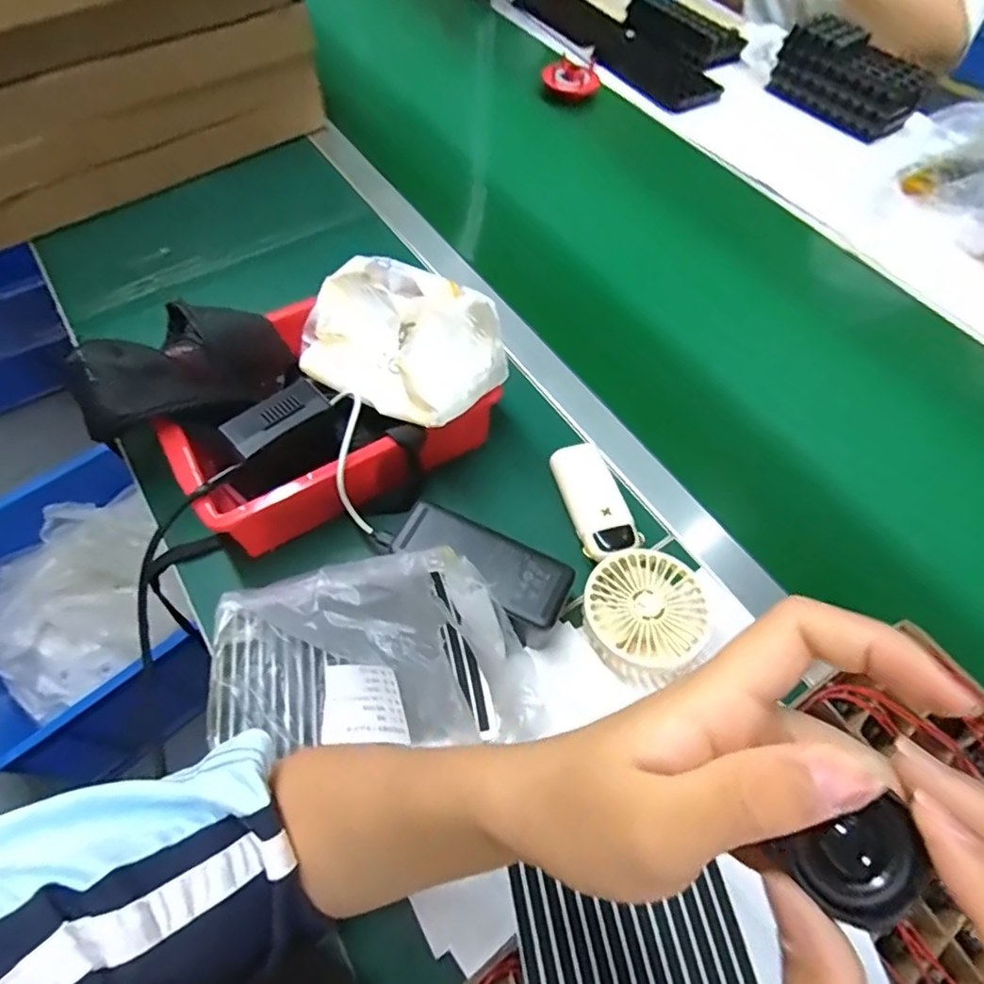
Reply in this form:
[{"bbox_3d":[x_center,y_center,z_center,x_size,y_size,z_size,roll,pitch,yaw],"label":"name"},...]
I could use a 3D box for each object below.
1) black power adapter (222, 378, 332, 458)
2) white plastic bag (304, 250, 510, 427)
[{"bbox_3d":[-0.151,-0.053,0.397,0.031,0.012,0.068,39,65,18],"label":"black power adapter"},{"bbox_3d":[-0.072,-0.122,0.435,0.167,0.085,0.107,40,65,19],"label":"white plastic bag"}]

